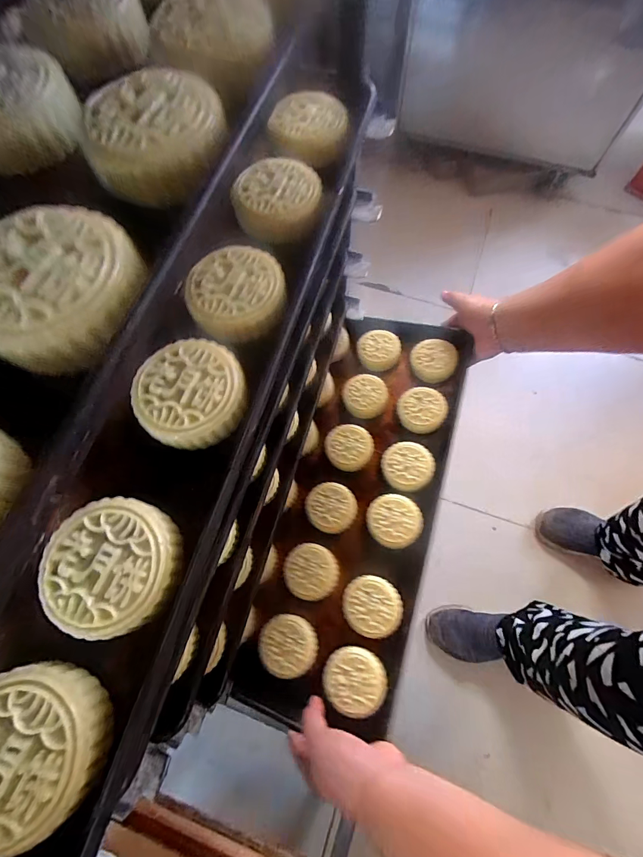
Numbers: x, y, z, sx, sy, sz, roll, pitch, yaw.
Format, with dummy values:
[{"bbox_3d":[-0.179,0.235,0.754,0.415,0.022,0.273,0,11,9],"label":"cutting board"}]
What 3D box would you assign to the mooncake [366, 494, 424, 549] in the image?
[{"bbox_3d":[0.101,0.127,0.508,0.071,0.019,0.071,0,70,1],"label":"mooncake"}]

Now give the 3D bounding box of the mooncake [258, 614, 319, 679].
[{"bbox_3d":[-0.044,0.280,0.474,0.075,0.019,0.067,7,71,3],"label":"mooncake"}]

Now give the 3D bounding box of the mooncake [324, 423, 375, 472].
[{"bbox_3d":[0.042,0.029,0.572,0.068,0.024,0.075,-42,75,-13],"label":"mooncake"}]

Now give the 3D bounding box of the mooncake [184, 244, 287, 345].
[{"bbox_3d":[-0.062,-0.099,0.268,0.068,0.021,0.066,0,70,1],"label":"mooncake"}]

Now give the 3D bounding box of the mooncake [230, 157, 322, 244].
[{"bbox_3d":[-0.037,-0.188,0.303,0.069,0.027,0.069,0,70,1],"label":"mooncake"}]

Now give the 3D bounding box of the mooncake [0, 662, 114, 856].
[{"bbox_3d":[-0.140,0.152,0.175,0.065,0.021,0.066,-7,70,-1],"label":"mooncake"}]

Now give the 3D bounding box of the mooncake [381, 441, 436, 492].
[{"bbox_3d":[0.126,0.055,0.538,0.071,0.021,0.069,0,70,1],"label":"mooncake"}]

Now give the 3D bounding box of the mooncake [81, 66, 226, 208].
[{"bbox_3d":[-0.082,-0.148,0.186,0.066,0.024,0.065,-5,70,-1],"label":"mooncake"}]

